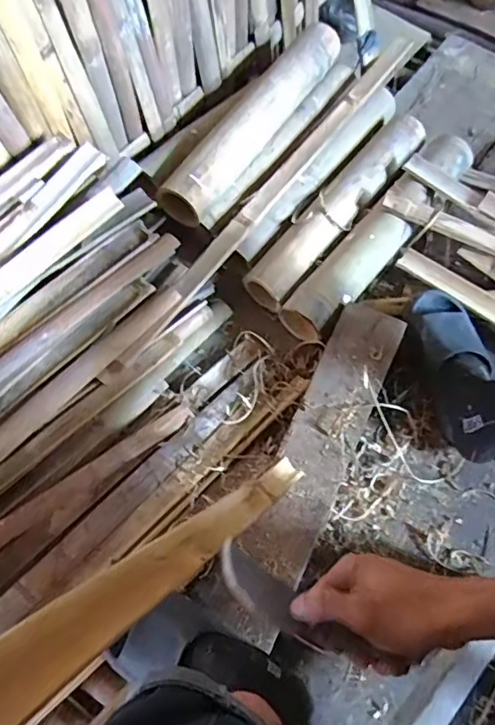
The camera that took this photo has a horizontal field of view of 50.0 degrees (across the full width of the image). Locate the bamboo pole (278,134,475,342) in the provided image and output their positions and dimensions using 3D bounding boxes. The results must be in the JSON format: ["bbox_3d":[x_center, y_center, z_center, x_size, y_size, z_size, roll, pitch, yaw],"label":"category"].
[{"bbox_3d":[0.257,-0.248,0.990,0.088,0.089,0.513,37,73,15],"label":"bamboo pole"}]

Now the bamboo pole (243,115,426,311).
[{"bbox_3d":[0.185,-0.300,1.009,0.082,0.069,0.488,37,73,15],"label":"bamboo pole"}]

